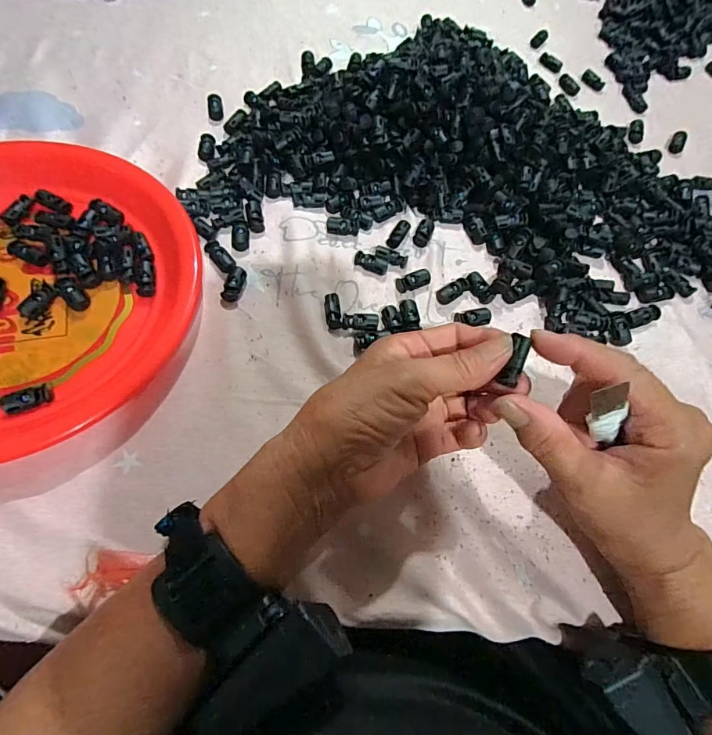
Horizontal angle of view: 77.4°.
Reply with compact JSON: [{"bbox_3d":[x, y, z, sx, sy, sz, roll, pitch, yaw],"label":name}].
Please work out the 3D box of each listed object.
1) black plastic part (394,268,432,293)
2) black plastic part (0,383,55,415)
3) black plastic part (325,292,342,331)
[{"bbox_3d":[0.046,-0.069,0.354,0.027,0.010,0.013,-19,68,-11],"label":"black plastic part"},{"bbox_3d":[-0.211,0.020,0.285,0.028,0.007,0.011,-22,68,-28],"label":"black plastic part"},{"bbox_3d":[-0.017,-0.043,0.338,0.012,0.009,0.028,-5,66,-6],"label":"black plastic part"}]

